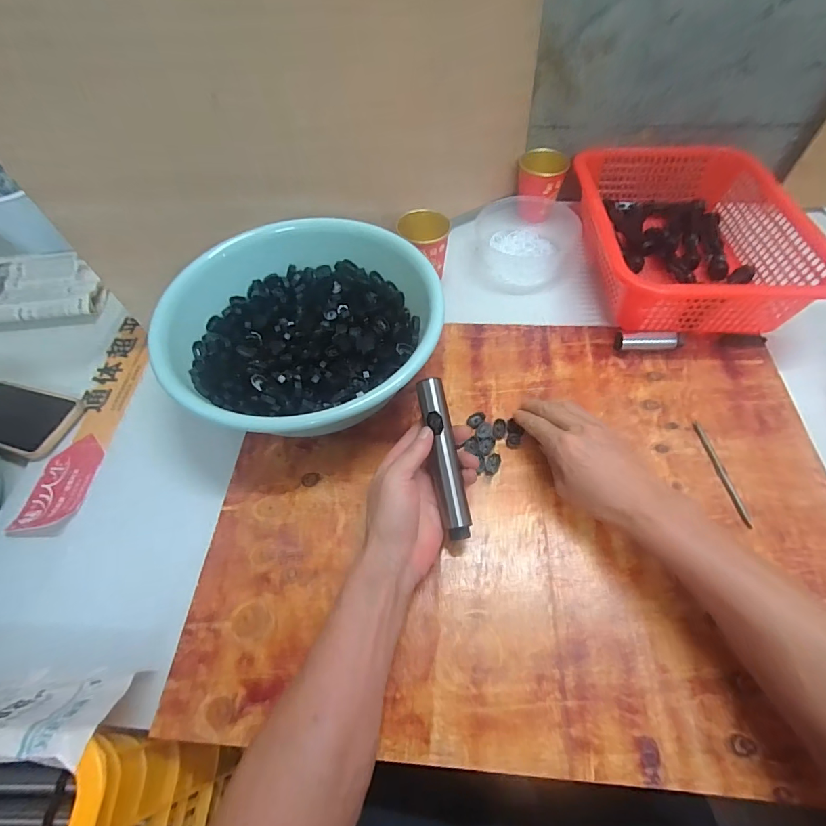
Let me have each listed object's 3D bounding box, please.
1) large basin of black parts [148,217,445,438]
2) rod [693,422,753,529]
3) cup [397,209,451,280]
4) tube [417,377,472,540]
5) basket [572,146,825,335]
[{"bbox_3d":[-0.119,-0.088,0.491,0.279,0.116,0.267,-1,56,2],"label":"large basin of black parts"},{"bbox_3d":[0.316,0.059,0.442,0.009,0.004,0.115,-6,57,-2],"label":"rod"},{"bbox_3d":[0.017,-0.228,0.606,0.067,0.083,0.064,-1,56,2],"label":"cup"},{"bbox_3d":[0.029,0.041,0.406,0.025,0.018,0.149,-10,79,-4],"label":"tube"},{"bbox_3d":[0.359,-0.244,0.590,0.245,0.096,0.321,1,57,3],"label":"basket"}]

